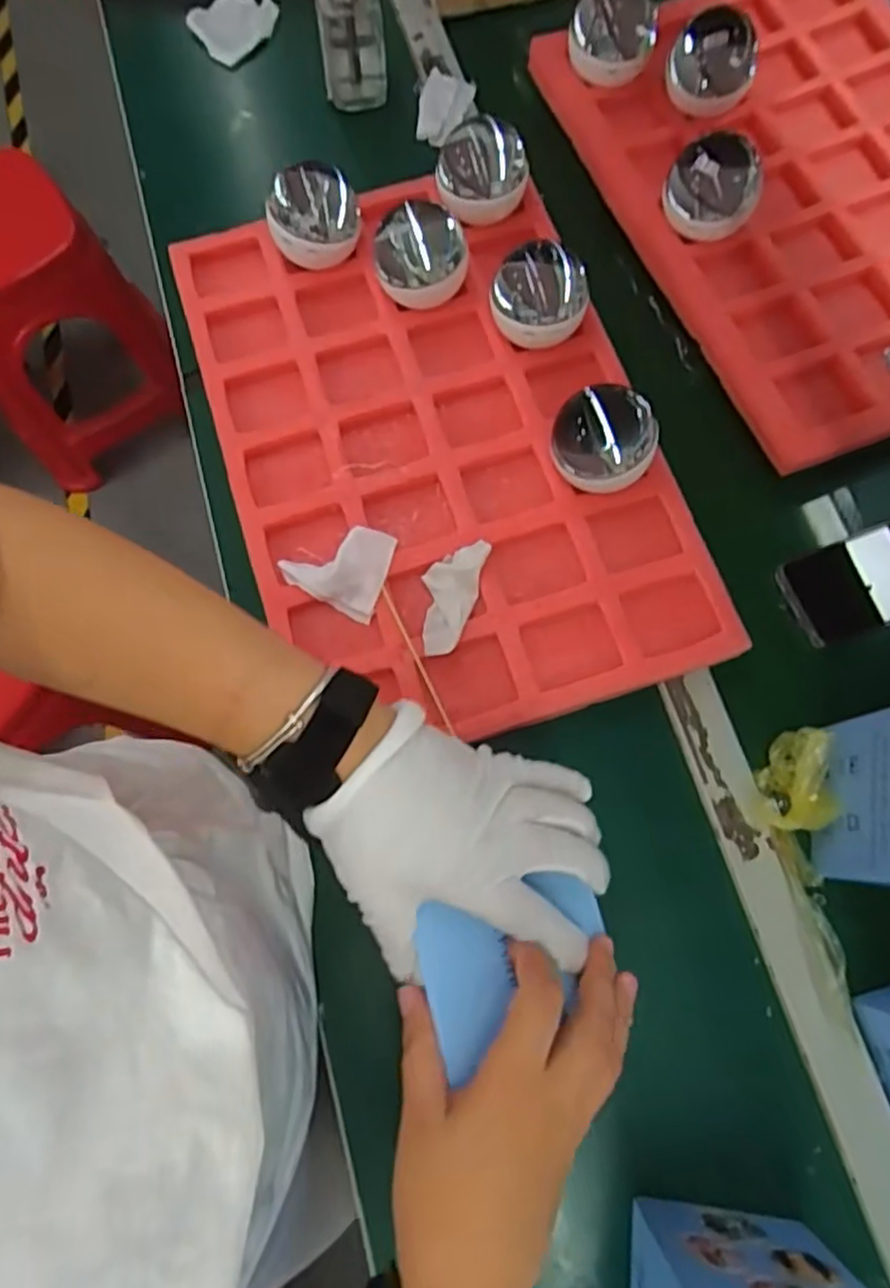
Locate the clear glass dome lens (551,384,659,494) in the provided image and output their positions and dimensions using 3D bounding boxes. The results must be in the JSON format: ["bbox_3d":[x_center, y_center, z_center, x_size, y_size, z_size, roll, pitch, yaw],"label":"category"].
[{"bbox_3d":[0.115,-0.148,0.512,0.068,0.070,0.074,-15,74,-4],"label":"clear glass dome lens"}]

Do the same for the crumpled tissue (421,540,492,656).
[{"bbox_3d":[0.002,-0.036,0.515,0.040,0.013,0.088,15,74,5],"label":"crumpled tissue"}]

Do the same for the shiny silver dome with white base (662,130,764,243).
[{"bbox_3d":[0.224,-0.381,0.582,0.073,0.061,0.075,0,73,1],"label":"shiny silver dome with white base"}]

